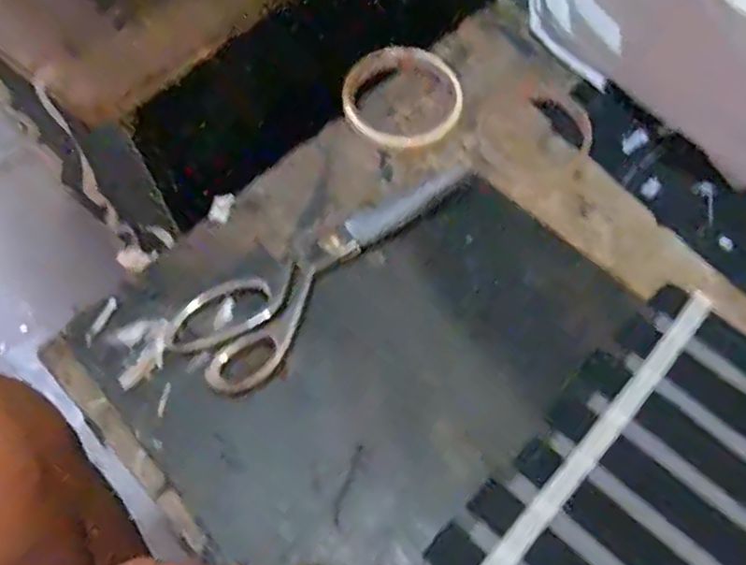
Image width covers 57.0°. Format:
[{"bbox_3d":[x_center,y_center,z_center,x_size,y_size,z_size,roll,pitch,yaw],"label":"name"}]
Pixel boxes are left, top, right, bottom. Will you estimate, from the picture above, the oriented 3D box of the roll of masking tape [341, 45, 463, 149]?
[{"bbox_3d":[0.022,-0.140,0.512,0.087,0.013,0.084,-1,61,1],"label":"roll of masking tape"}]

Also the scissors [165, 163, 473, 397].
[{"bbox_3d":[-0.033,-0.023,0.461,0.070,0.009,0.226,37,68,19],"label":"scissors"}]

